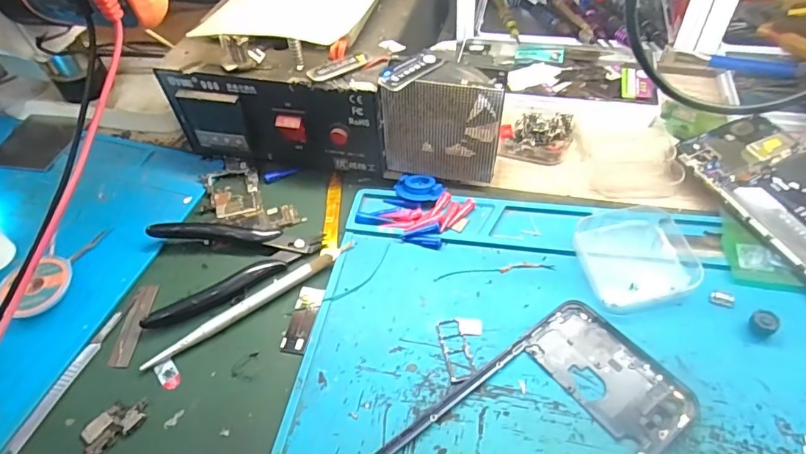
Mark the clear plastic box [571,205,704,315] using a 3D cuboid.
[{"bbox_3d":[0.147,0.016,0.312,0.067,0.013,0.071,-9,50,-4],"label":"clear plastic box"}]

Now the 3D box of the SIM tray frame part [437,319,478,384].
[{"bbox_3d":[0.031,0.070,0.285,0.015,0.004,0.038,-10,50,-4],"label":"SIM tray frame part"}]

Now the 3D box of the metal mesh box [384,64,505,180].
[{"bbox_3d":[0.028,-0.071,0.347,0.079,0.084,0.027,9,51,11],"label":"metal mesh box"}]

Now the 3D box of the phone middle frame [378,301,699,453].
[{"bbox_3d":[0.060,0.111,0.246,0.178,0.006,0.088,-32,56,-21],"label":"phone middle frame"}]

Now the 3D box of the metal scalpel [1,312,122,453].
[{"bbox_3d":[-0.202,0.099,0.281,0.009,0.004,0.118,13,52,14],"label":"metal scalpel"}]

